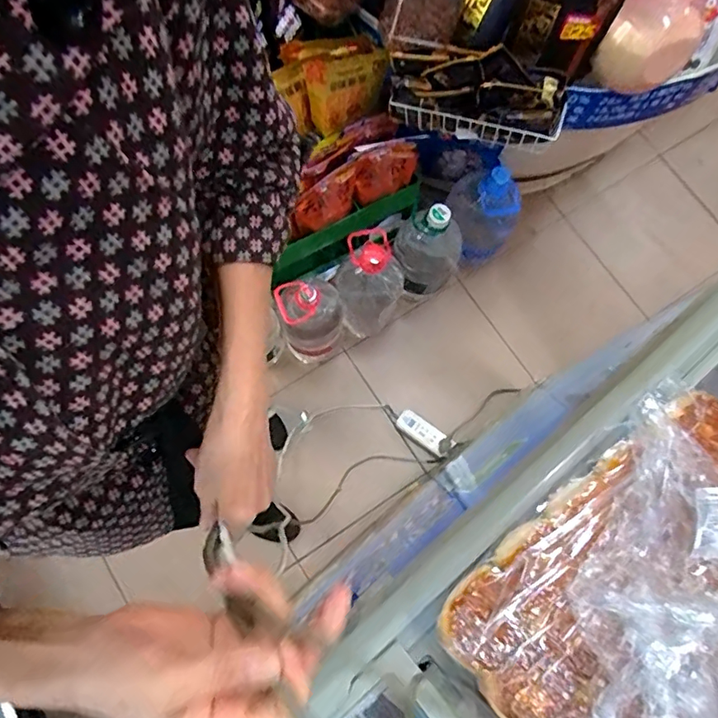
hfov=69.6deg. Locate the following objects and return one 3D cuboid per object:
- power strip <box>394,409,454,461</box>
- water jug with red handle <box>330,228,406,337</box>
[{"bbox_3d":[0.168,0.197,1.352,0.153,0.033,0.067,38,78,7],"label":"power strip"},{"bbox_3d":[0.026,-0.189,1.293,0.164,0.293,0.171,-16,77,-6],"label":"water jug with red handle"}]

